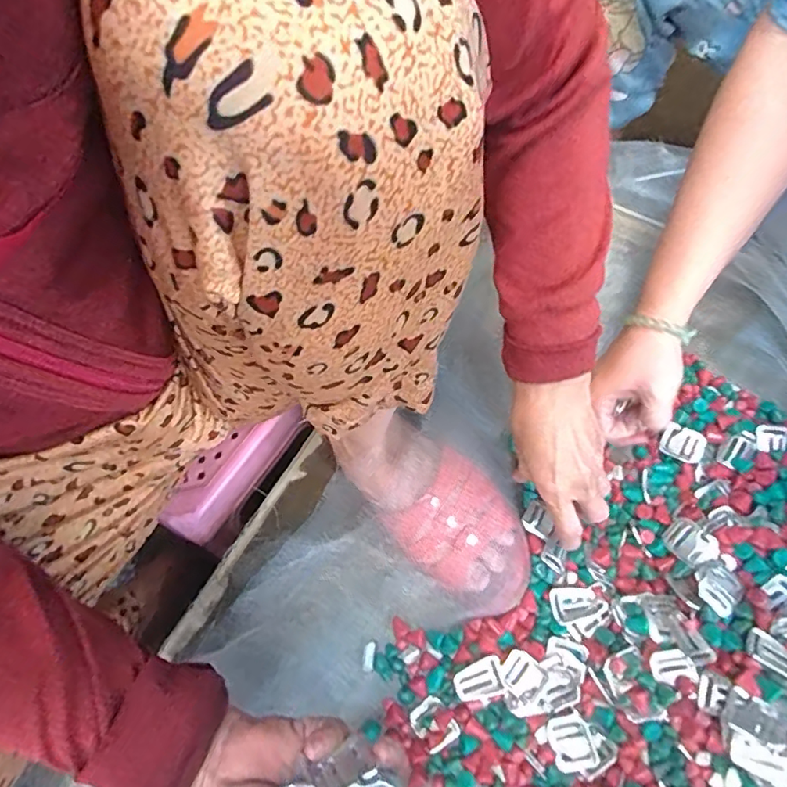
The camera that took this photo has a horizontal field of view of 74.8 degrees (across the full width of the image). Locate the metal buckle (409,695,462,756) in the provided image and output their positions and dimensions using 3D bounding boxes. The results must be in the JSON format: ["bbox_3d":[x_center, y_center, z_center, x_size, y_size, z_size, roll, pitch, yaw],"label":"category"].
[{"bbox_3d":[0.032,0.262,0.407,0.030,0.013,0.036,-40,70,-16],"label":"metal buckle"}]

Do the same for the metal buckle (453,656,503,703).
[{"bbox_3d":[0.070,0.231,0.415,0.041,0.006,0.025,-22,66,-9],"label":"metal buckle"}]

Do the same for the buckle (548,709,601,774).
[{"bbox_3d":[0.133,0.262,0.385,0.033,0.007,0.036,-27,69,2],"label":"buckle"}]

